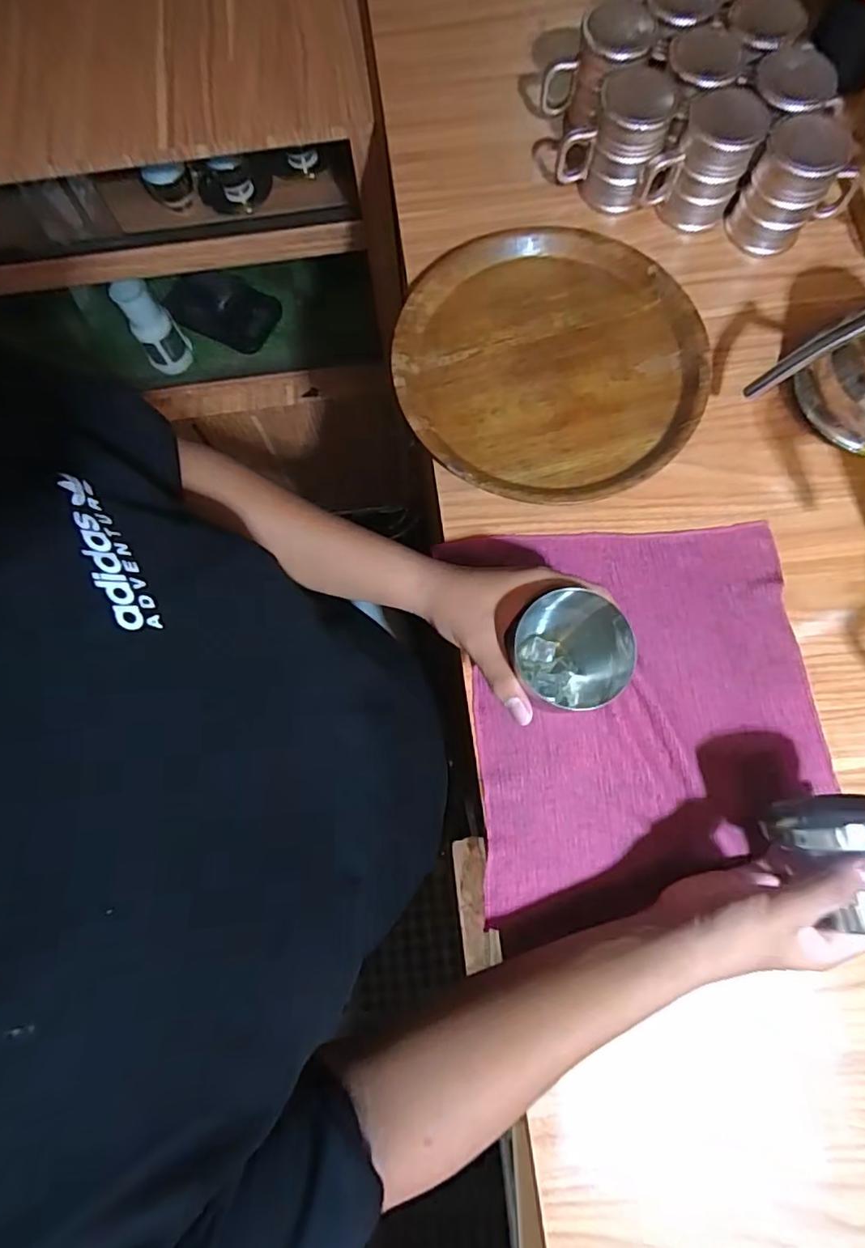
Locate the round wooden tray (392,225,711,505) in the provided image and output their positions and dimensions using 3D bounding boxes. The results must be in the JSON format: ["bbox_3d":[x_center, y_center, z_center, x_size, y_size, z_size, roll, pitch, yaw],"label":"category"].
[{"bbox_3d":[0.113,-0.255,0.555,0.280,0.021,0.292,0,77,0],"label":"round wooden tray"}]

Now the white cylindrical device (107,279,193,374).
[{"bbox_3d":[-0.506,-0.540,1.045,0.081,0.185,0.058,-36,48,-7],"label":"white cylindrical device"}]

